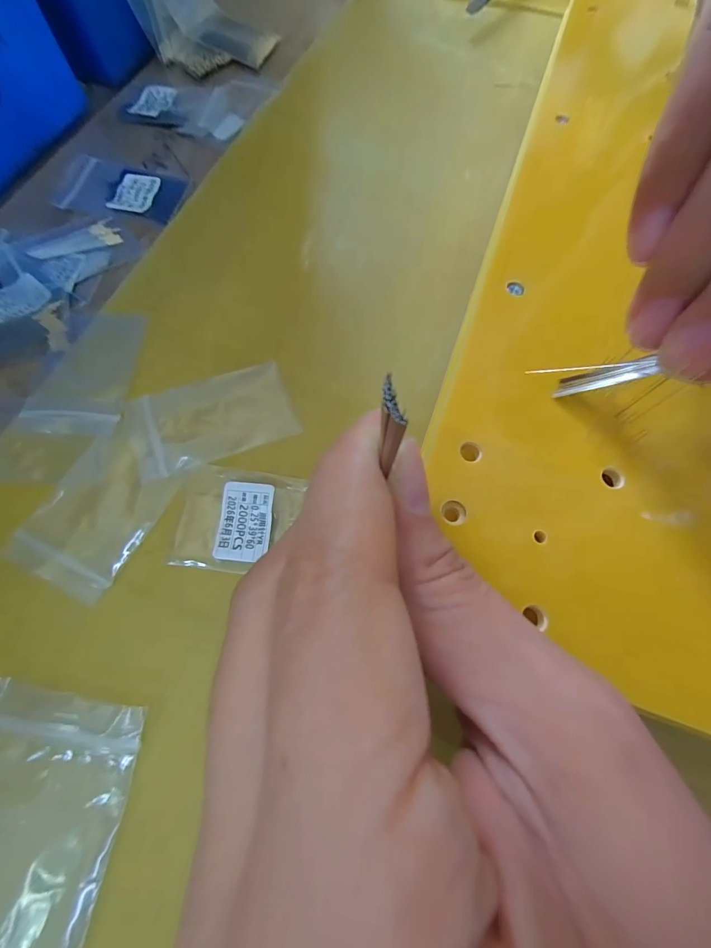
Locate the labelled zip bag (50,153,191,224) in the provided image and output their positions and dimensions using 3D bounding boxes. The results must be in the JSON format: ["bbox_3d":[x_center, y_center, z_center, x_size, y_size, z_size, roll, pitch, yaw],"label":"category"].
[{"bbox_3d":[-0.128,-0.158,0.209,0.063,0.004,0.039,10,73,2],"label":"labelled zip bag"}]

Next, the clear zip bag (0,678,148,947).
[{"bbox_3d":[-0.099,0.106,0.112,0.058,0.008,0.074,3,64,9],"label":"clear zip bag"}]

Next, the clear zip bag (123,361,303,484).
[{"bbox_3d":[-0.060,-0.024,0.160,0.065,0.004,0.037,-20,75,-13],"label":"clear zip bag"}]

